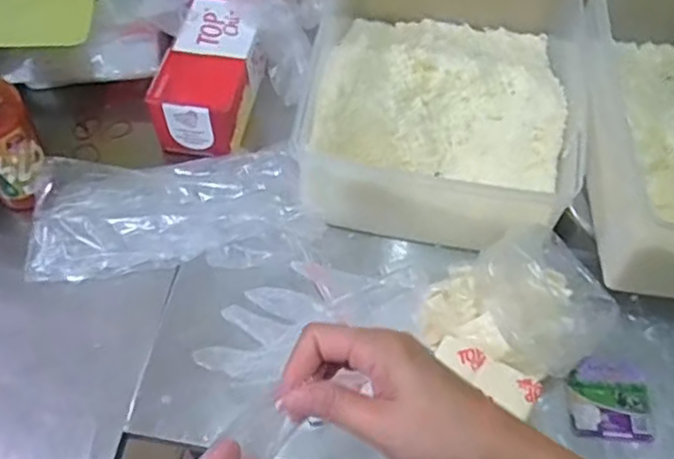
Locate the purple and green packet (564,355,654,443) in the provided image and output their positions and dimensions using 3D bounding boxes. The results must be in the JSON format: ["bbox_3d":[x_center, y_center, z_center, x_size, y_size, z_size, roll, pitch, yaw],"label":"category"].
[{"bbox_3d":[0.259,0.160,0.644,0.077,0.008,0.077,3,57,0],"label":"purple and green packet"}]

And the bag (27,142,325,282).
[{"bbox_3d":[-0.173,-0.020,0.722,0.283,0.055,0.125,-6,57,-6],"label":"bag"}]

